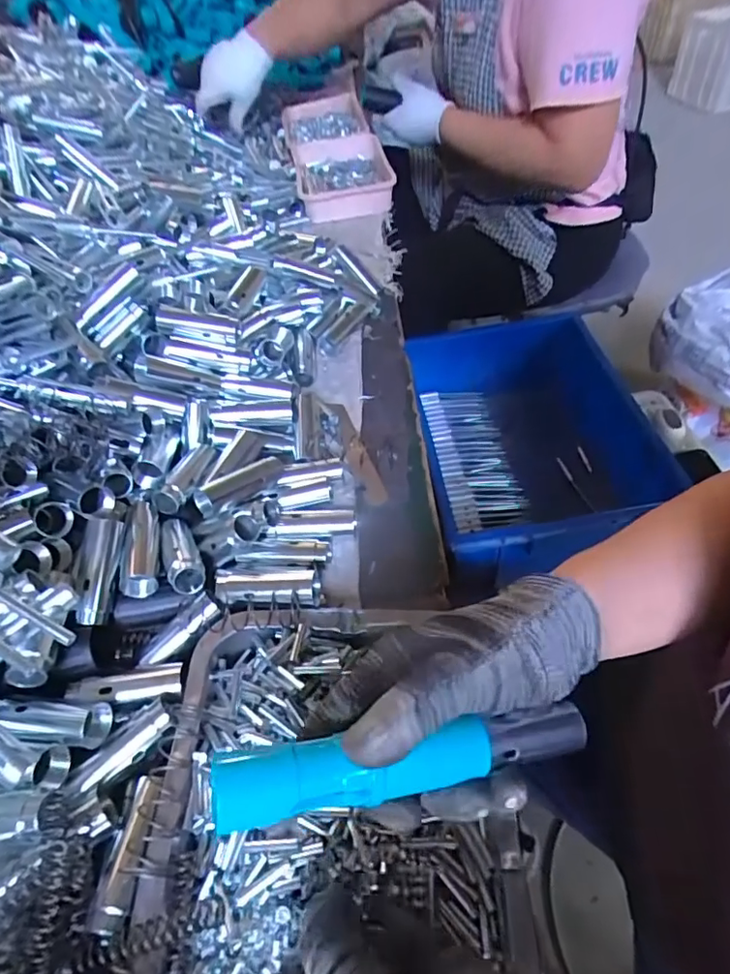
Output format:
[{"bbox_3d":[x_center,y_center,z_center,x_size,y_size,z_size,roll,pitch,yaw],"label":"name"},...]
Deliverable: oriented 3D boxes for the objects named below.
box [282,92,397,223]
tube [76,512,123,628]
[{"bbox_3d":[-0.054,-0.551,0.872,0.137,0.047,0.453,-10,50,-2],"label":"box"},{"bbox_3d":[-0.178,0.054,0.360,0.021,0.022,0.071,-2,70,5],"label":"tube"}]

